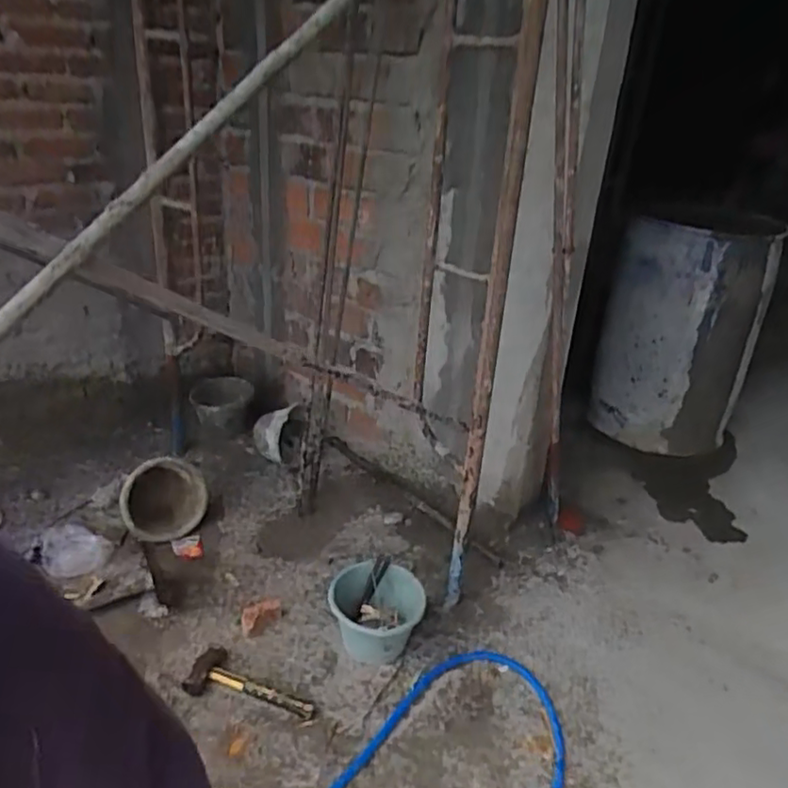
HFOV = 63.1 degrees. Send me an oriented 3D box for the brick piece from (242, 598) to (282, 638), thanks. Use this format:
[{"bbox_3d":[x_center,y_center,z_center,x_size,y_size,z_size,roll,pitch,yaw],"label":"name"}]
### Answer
[{"bbox_3d":[-0.347,0.585,1.675,0.109,0.035,0.114,-1,28,-11],"label":"brick piece"}]

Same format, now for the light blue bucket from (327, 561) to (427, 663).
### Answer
[{"bbox_3d":[-0.051,0.562,1.630,0.232,0.158,0.216,3,28,-2],"label":"light blue bucket"}]

